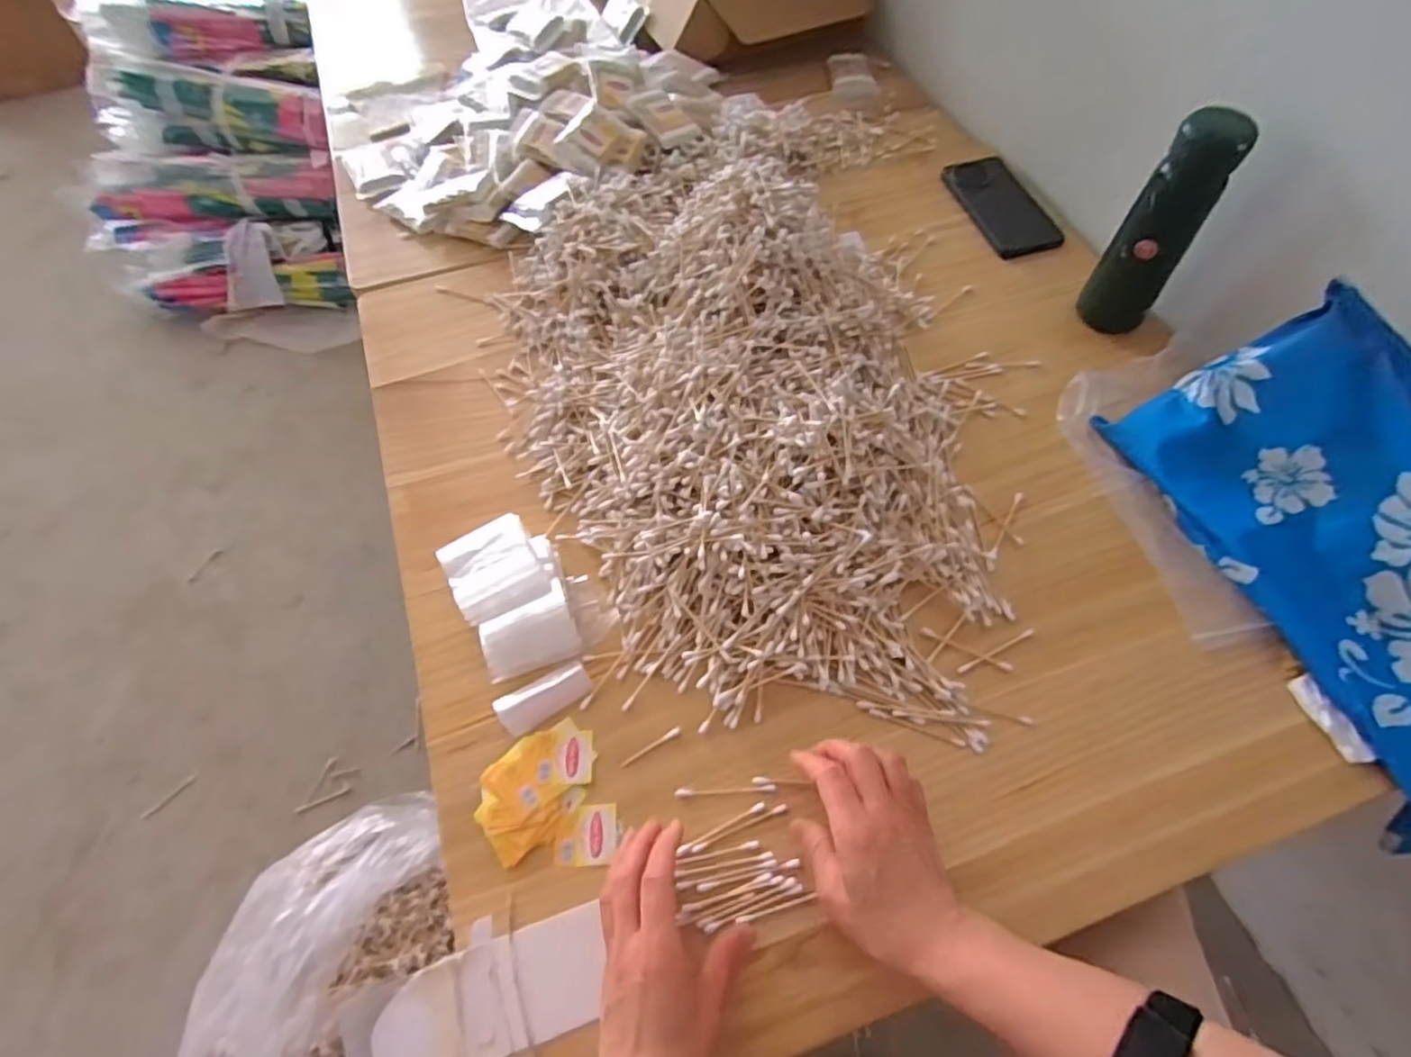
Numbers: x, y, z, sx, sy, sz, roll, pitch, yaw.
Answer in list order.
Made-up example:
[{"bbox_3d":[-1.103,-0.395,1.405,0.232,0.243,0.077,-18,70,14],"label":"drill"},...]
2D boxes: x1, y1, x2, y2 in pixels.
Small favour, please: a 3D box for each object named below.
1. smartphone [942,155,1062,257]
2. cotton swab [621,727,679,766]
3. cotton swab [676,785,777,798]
[{"bbox_3d":[0.321,-0.352,0.743,0.070,0.010,0.142,-20,67,-1],"label":"smartphone"},{"bbox_3d":[-0.038,0.153,0.479,0.046,0.004,0.006,-27,62,-14],"label":"cotton swab"},{"bbox_3d":[0.014,0.178,0.463,0.067,0.004,0.006,-3,59,0],"label":"cotton swab"}]

